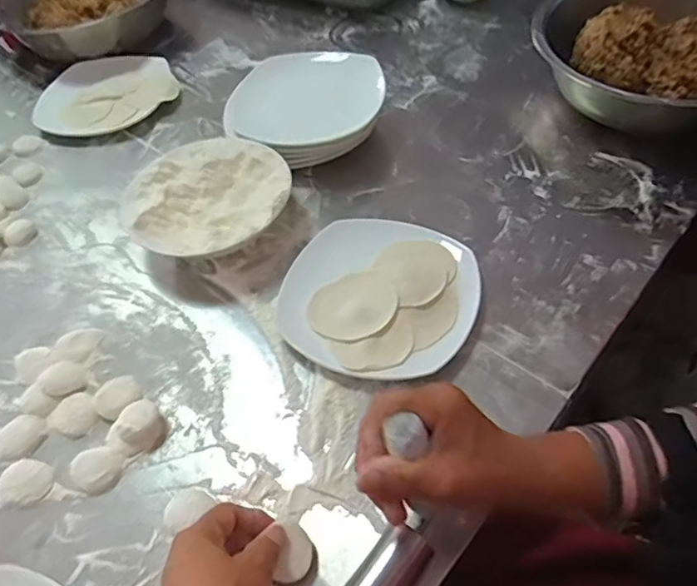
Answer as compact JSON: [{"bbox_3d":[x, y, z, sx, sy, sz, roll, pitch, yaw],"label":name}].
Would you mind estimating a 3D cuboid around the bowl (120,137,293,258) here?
[{"bbox_3d":[-0.145,-0.091,0.628,0.167,0.058,0.165,-2,54,3],"label":"bowl"}]

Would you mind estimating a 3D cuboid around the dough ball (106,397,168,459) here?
[{"bbox_3d":[-0.178,0.114,0.493,0.038,0.026,0.044,26,60,21],"label":"dough ball"}]

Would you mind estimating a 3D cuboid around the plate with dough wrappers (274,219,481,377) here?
[{"bbox_3d":[0.029,0.003,0.560,0.175,0.028,0.173,19,58,18],"label":"plate with dough wrappers"}]

